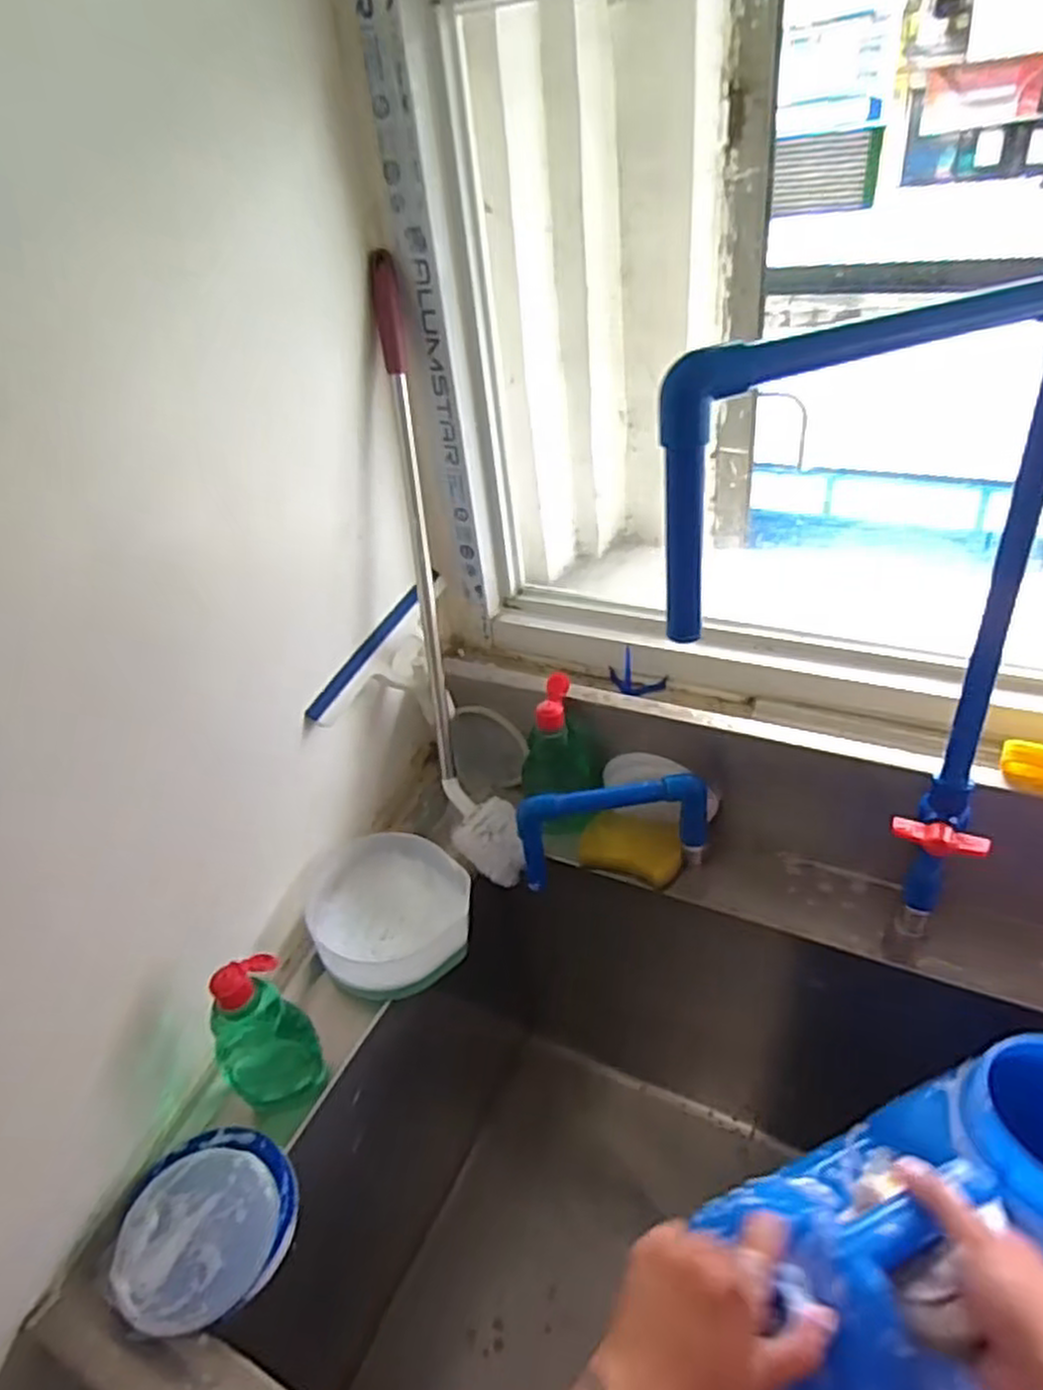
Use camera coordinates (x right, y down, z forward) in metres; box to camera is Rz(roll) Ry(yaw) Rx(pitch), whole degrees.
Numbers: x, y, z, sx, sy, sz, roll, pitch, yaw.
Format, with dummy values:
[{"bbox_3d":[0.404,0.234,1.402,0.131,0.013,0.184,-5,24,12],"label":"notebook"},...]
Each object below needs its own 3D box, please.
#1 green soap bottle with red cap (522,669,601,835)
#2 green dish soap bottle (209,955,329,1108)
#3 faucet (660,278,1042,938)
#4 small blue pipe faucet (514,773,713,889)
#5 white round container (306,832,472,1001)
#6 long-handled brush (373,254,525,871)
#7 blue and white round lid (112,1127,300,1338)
[{"bbox_3d":[0.041,0.077,0.823,0.081,0.183,0.059,-17,38,-13],"label":"green soap bottle with red cap"},{"bbox_3d":[-0.196,0.263,0.597,0.051,0.148,0.063,12,41,25],"label":"green dish soap bottle"},{"bbox_3d":[0.222,0.010,0.507,0.263,0.474,0.079,-20,38,-16],"label":"faucet"},{"bbox_3d":[0.088,0.128,0.745,0.178,0.100,0.023,-9,36,-1],"label":"small blue pipe faucet"},{"bbox_3d":[-0.127,0.201,0.743,0.142,0.062,0.148,-5,37,4],"label":"white round container"},{"bbox_3d":[-0.077,-0.102,0.765,0.072,0.601,0.077,-9,10,-2],"label":"long-handled brush"},{"bbox_3d":[-0.222,0.373,0.548,0.114,0.026,0.121,-5,37,4],"label":"blue and white round lid"}]

